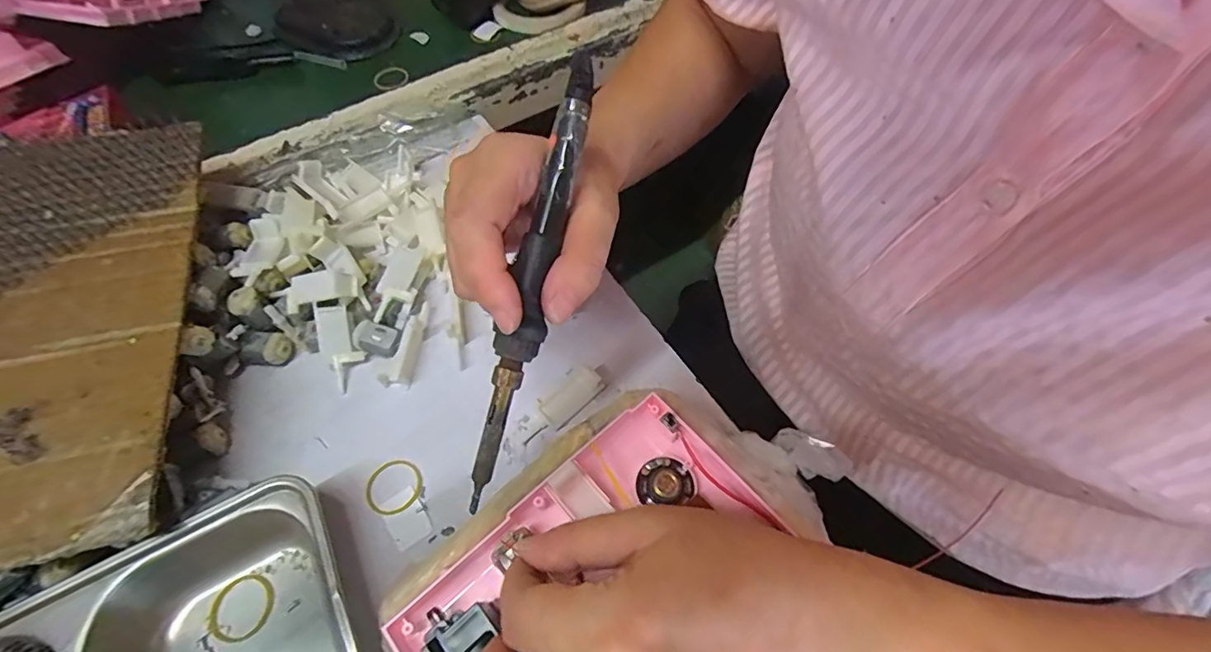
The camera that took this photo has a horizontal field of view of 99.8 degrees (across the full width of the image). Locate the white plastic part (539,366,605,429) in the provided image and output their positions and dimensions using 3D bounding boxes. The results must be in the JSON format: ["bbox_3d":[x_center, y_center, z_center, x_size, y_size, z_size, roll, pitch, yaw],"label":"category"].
[{"bbox_3d":[-0.020,0.043,0.310,0.018,0.006,0.040,39,67,20],"label":"white plastic part"}]

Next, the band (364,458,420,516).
[{"bbox_3d":[-0.119,0.090,0.286,0.030,0.004,0.030,0,60,0],"label":"band"}]

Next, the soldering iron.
[{"bbox_3d":[-0.032,-0.021,0.211,0.017,0.018,0.195,13,89,9],"label":"soldering iron"}]

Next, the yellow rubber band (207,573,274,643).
[{"bbox_3d":[-0.183,0.142,0.256,0.029,0.004,0.030,0,60,0],"label":"yellow rubber band"}]

